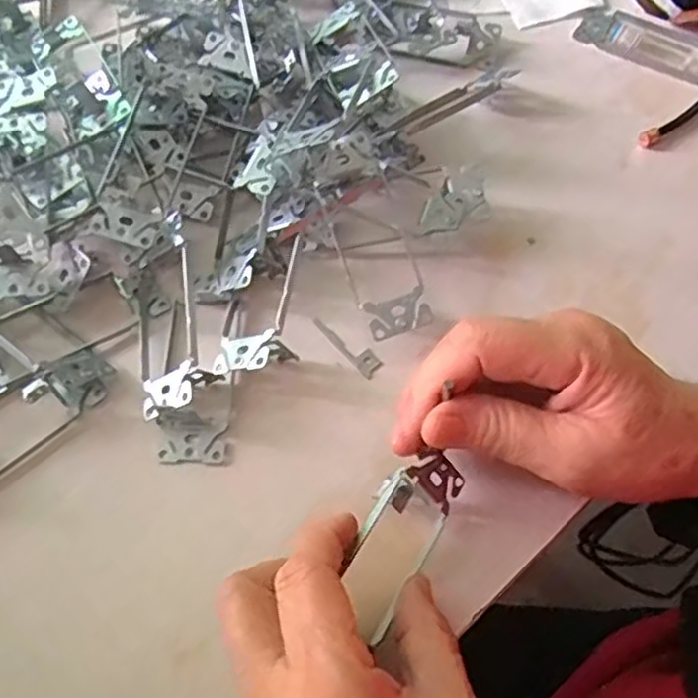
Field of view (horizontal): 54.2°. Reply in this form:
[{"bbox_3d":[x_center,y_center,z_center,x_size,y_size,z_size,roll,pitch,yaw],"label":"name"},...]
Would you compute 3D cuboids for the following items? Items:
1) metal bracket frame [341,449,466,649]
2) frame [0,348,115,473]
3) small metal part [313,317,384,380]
[{"bbox_3d":[0.021,0.078,0.300,0.082,0.023,0.039,-49,116,-24],"label":"metal bracket frame"},{"bbox_3d":[-0.165,0.035,0.315,0.111,0.021,0.034,-39,74,-17],"label":"frame"},{"bbox_3d":[-0.001,-0.003,0.355,0.012,0.004,0.043,-40,75,-17],"label":"small metal part"}]

